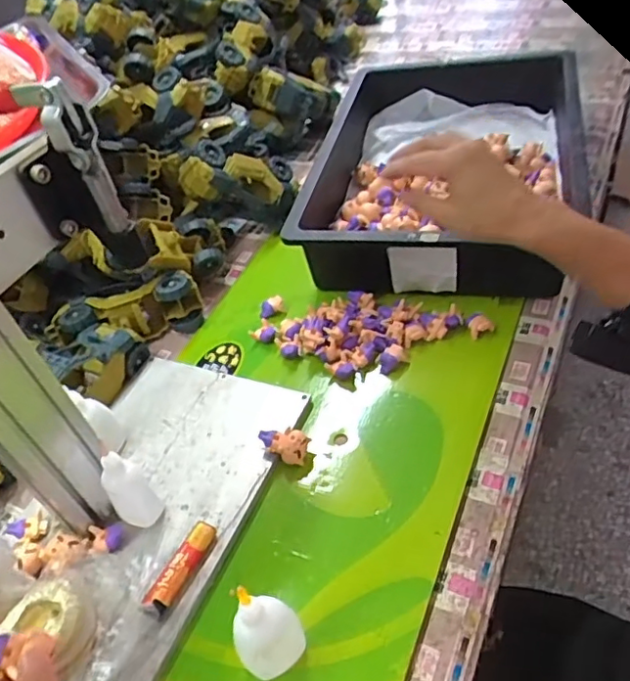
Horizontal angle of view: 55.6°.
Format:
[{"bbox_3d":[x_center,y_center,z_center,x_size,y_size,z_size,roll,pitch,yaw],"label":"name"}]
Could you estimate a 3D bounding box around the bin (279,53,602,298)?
[{"bbox_3d":[0.156,-0.218,0.761,0.316,0.119,0.406,5,47,18],"label":"bin"}]

